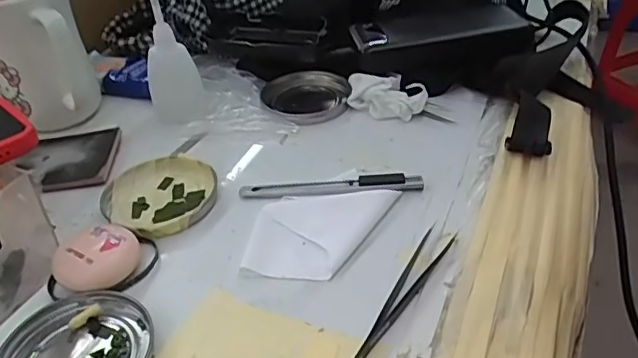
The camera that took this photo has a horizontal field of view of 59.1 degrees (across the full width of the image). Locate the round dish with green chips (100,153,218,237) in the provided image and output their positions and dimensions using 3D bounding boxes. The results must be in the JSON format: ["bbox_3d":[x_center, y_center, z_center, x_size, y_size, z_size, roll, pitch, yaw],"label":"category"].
[{"bbox_3d":[-0.110,0.009,0.396,0.074,0.010,0.082,-33,46,-32],"label":"round dish with green chips"}]

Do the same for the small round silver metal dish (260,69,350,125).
[{"bbox_3d":[-0.013,-0.072,0.487,0.074,0.008,0.074,-3,38,2],"label":"small round silver metal dish"}]

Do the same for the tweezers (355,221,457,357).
[{"bbox_3d":[0.042,0.066,0.310,0.015,0.006,0.124,21,44,29],"label":"tweezers"}]

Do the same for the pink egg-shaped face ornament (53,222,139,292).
[{"bbox_3d":[-0.131,0.049,0.336,0.048,0.022,0.039,-29,44,-28],"label":"pink egg-shaped face ornament"}]

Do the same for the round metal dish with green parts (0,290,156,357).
[{"bbox_3d":[-0.128,0.092,0.294,0.076,0.009,0.075,-4,36,2],"label":"round metal dish with green parts"}]

